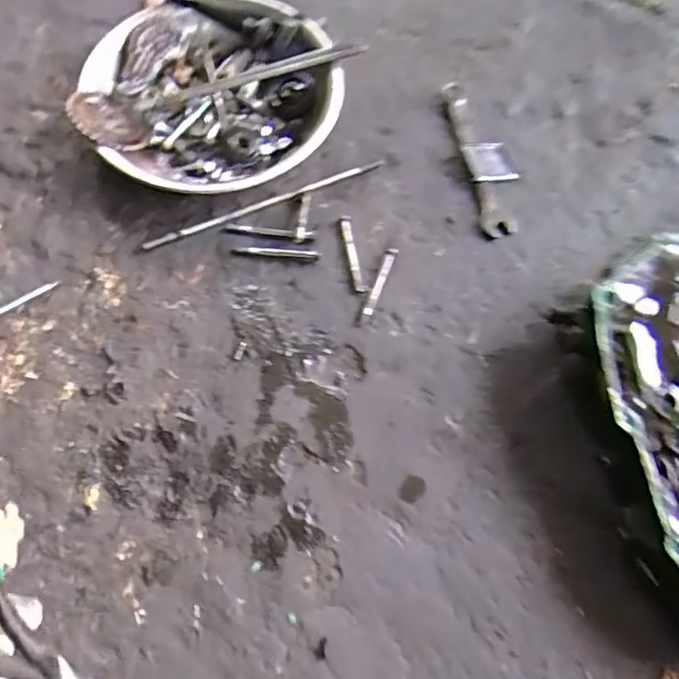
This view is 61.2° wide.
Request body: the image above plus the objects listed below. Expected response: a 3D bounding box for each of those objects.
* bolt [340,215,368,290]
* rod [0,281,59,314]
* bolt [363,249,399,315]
[{"bbox_3d":[0.010,-0.067,0.446,0.009,0.008,0.067,-10,66,-7],"label":"bolt"},{"bbox_3d":[-0.237,-0.028,0.426,0.058,0.006,0.005,-30,70,-15],"label":"rod"},{"bbox_3d":[0.031,-0.044,0.438,0.008,0.005,0.060,20,66,7],"label":"bolt"}]

